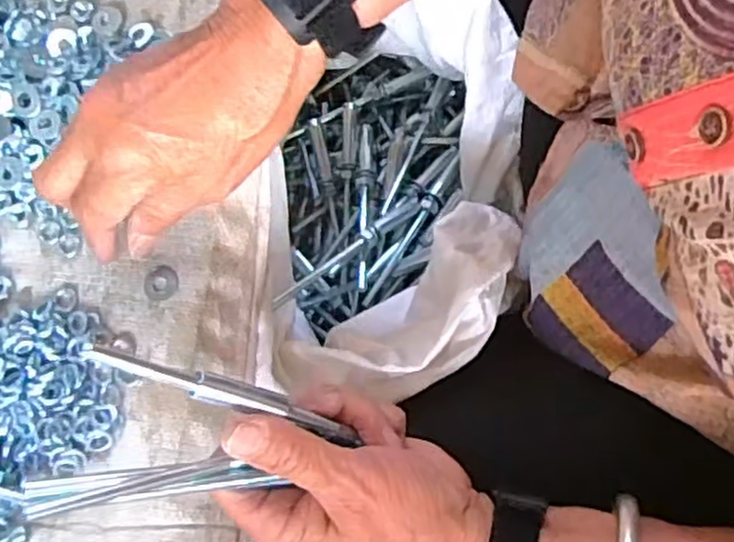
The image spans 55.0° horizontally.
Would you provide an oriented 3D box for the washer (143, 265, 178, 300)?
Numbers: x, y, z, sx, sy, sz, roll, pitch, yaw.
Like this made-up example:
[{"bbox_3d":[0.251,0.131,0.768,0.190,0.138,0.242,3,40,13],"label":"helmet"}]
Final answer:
[{"bbox_3d":[-0.111,0.007,0.379,0.019,0.004,0.018,-3,79,7],"label":"washer"}]

